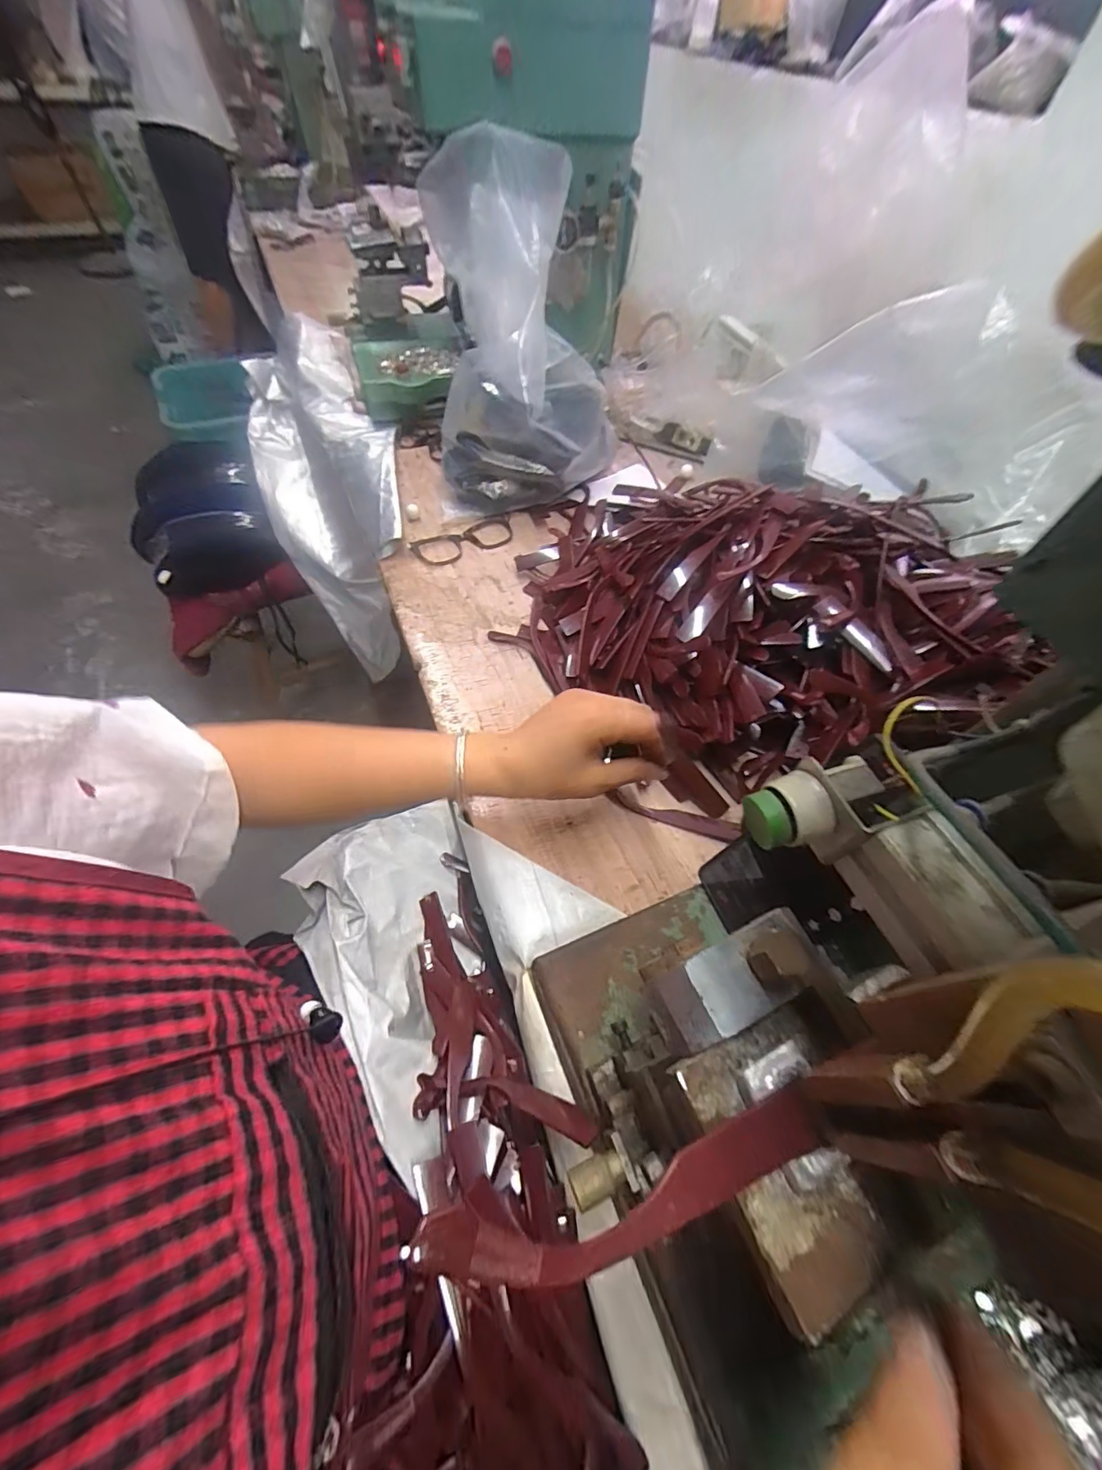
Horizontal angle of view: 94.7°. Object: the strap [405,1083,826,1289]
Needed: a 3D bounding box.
[{"bbox_3d":[0.029,0.145,0.160,0.140,0.011,0.025,0,59,-22],"label":"strap"}]

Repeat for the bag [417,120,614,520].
[{"bbox_3d":[-0.034,-0.553,0.694,0.261,0.447,0.210,-8,17,-9],"label":"bag"}]

